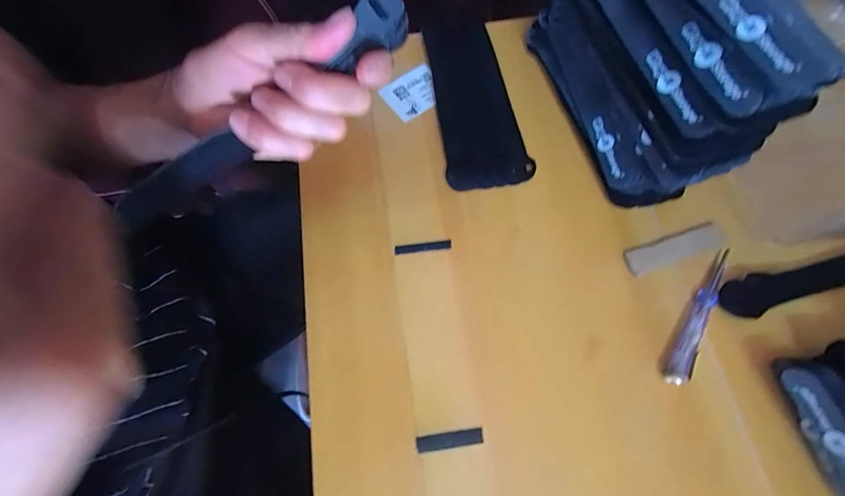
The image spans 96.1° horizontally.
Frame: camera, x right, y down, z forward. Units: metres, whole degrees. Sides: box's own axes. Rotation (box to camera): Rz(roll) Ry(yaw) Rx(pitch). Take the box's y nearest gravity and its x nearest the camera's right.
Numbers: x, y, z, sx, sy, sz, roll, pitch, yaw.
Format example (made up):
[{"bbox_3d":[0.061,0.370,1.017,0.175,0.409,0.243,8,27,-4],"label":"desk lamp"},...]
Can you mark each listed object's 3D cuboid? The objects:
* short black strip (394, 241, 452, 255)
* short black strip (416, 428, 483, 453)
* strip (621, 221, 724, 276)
[{"bbox_3d":[0.000,0.000,0.317,0.047,0.005,0.007,-7,69,-1],"label":"short black strip"},{"bbox_3d":[0.019,0.134,0.265,0.046,0.004,0.010,-8,70,-1],"label":"short black strip"},{"bbox_3d":[0.203,0.000,0.306,0.080,0.007,0.020,-17,70,-5],"label":"strip"}]

